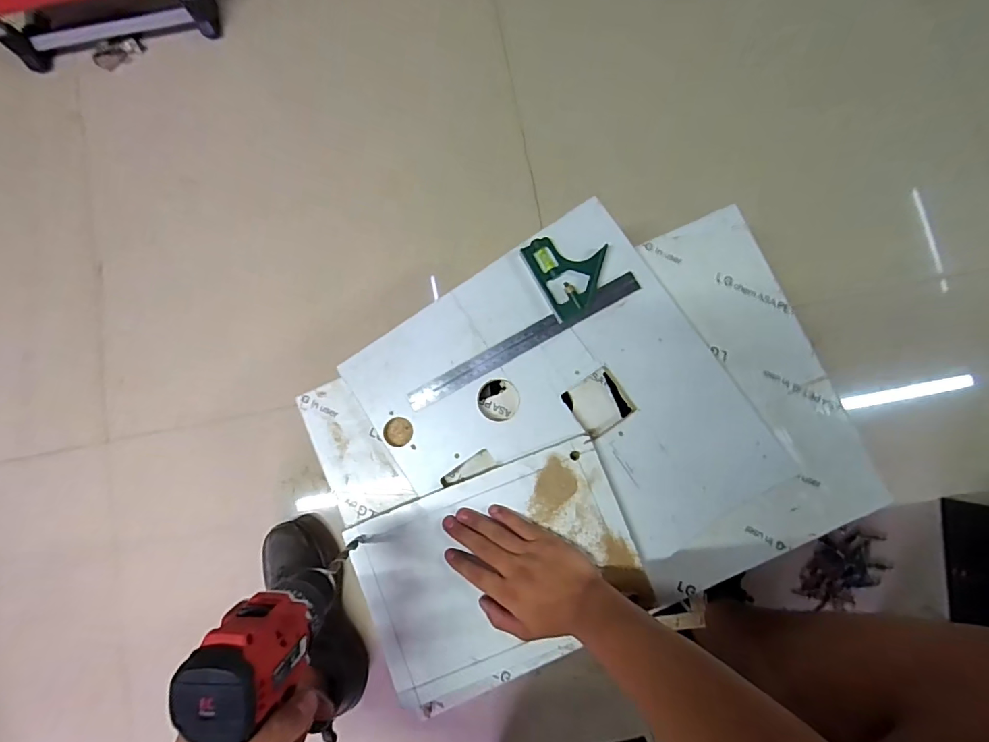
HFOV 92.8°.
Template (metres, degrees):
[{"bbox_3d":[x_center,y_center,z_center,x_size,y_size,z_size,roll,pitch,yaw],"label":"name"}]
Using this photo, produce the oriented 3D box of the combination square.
[{"bbox_3d":[0.014,-0.073,0.565,0.298,0.020,0.109,-28,82,-3],"label":"combination square"}]

